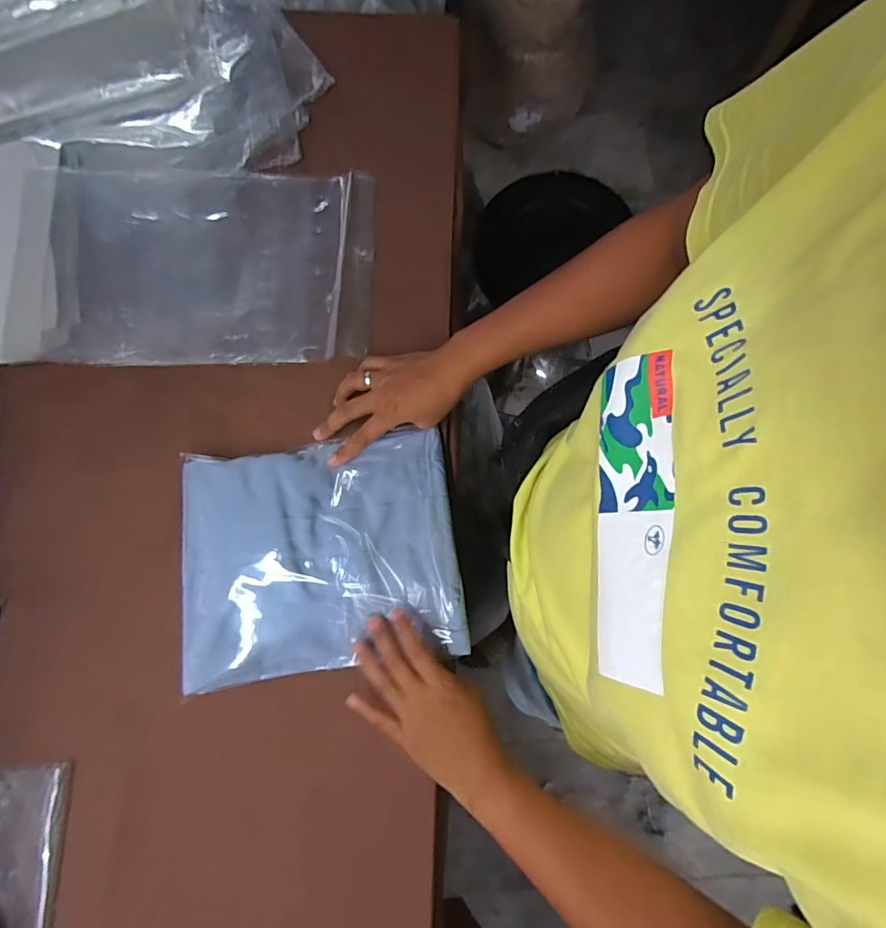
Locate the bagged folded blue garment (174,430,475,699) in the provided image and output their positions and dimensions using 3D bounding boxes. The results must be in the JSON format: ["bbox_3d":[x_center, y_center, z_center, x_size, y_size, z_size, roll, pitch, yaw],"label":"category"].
[{"bbox_3d":[-0.115,0.080,0.467,0.248,0.036,0.209,-8,77,0],"label":"bagged folded blue garment"}]

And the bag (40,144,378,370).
[{"bbox_3d":[-0.257,-0.232,0.558,0.349,0.011,0.252,1,79,-2],"label":"bag"}]

